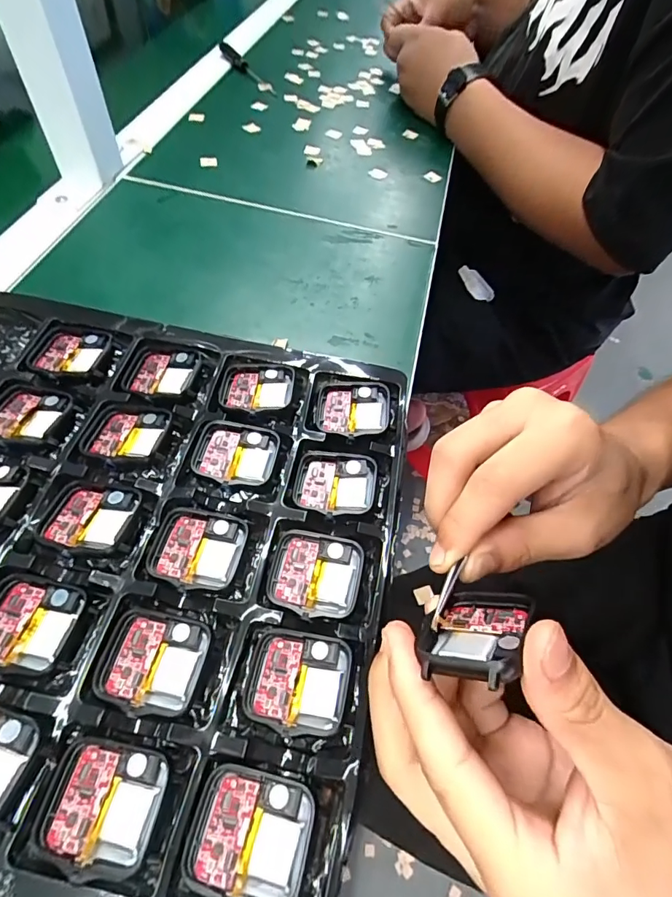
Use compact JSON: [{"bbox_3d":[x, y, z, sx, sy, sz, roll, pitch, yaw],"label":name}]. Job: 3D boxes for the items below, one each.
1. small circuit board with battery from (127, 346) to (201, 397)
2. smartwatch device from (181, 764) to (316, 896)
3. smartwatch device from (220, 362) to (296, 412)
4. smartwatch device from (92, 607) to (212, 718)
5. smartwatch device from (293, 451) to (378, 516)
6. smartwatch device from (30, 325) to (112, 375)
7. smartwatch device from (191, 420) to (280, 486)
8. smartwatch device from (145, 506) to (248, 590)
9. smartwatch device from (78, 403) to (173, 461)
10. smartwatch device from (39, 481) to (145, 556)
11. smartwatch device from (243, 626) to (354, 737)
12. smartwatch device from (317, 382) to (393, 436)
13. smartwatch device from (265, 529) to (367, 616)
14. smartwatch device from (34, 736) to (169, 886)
[{"bbox_3d":[-0.103,-0.045,0.273,0.038,0.010,0.033,11,57,2],"label":"small circuit board with battery"},{"bbox_3d":[-0.030,0.137,0.165,0.041,0.008,0.037,12,57,3],"label":"smartwatch device"},{"bbox_3d":[-0.048,-0.035,0.273,0.042,0.007,0.037,10,55,4],"label":"smartwatch device"},{"bbox_3d":[-0.077,0.089,0.194,0.041,0.007,0.037,11,57,2],"label":"smartwatch device"},{"bbox_3d":[0.000,0.018,0.246,0.041,0.007,0.037,11,57,2],"label":"smartwatch device"},{"bbox_3d":[-0.157,-0.058,0.275,0.038,0.005,0.037,11,57,2],"label":"smartwatch device"},{"bbox_3d":[-0.053,0.003,0.248,0.041,0.009,0.035,11,57,2],"label":"smartwatch device"},{"bbox_3d":[-0.066,0.047,0.220,0.040,0.005,0.036,11,57,2],"label":"smartwatch device"},{"bbox_3d":[-0.113,-0.009,0.247,0.040,0.007,0.036,12,57,3],"label":"smartwatch device"},{"bbox_3d":[-0.118,0.033,0.222,0.039,0.010,0.036,12,57,3],"label":"smartwatch device"},{"bbox_3d":[-0.016,0.097,0.194,0.041,0.008,0.037,11,57,2],"label":"smartwatch device"},{"bbox_3d":[0.011,-0.024,0.271,0.042,0.006,0.035,5,57,-2],"label":"smartwatch device"},{"bbox_3d":[-0.010,0.058,0.216,0.041,0.005,0.036,14,57,4],"label":"smartwatch device"},{"bbox_3d":[-0.085,0.129,0.167,0.042,0.006,0.038,11,57,2],"label":"smartwatch device"}]

